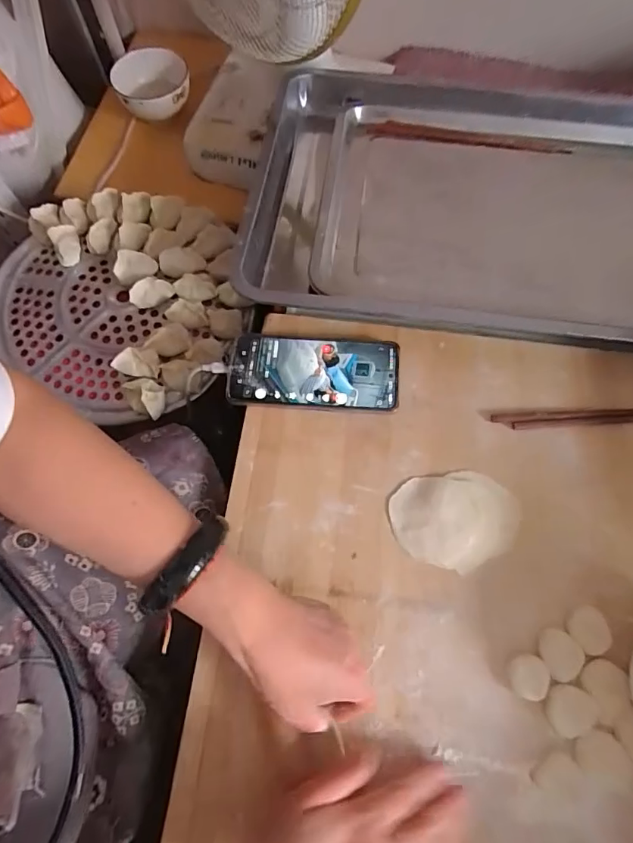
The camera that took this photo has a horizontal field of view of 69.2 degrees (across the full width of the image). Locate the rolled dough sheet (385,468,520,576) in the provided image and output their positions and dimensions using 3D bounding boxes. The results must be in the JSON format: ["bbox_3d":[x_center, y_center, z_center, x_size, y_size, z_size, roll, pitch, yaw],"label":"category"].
[{"bbox_3d":[0.122,0.086,0.401,0.108,0.008,0.080,-7,69,-2],"label":"rolled dough sheet"}]

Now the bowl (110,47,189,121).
[{"bbox_3d":[-0.248,-0.506,0.693,0.108,0.050,0.090,-11,70,-5],"label":"bowl"}]

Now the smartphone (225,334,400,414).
[{"bbox_3d":[-0.002,-0.047,0.450,0.162,0.013,0.077,3,69,2],"label":"smartphone"}]

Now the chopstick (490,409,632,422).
[{"bbox_3d":[0.294,-0.008,0.444,0.249,0.010,0.008,-4,69,0],"label":"chopstick"}]

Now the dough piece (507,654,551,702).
[{"bbox_3d":[0.166,0.200,0.358,0.030,0.006,0.031,0,69,1],"label":"dough piece"}]

